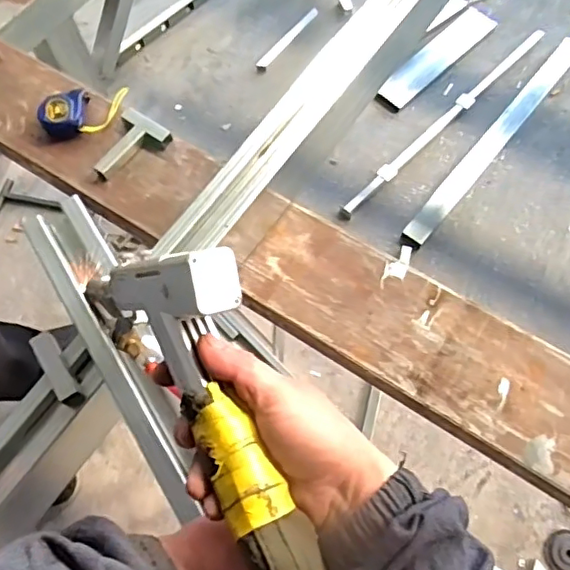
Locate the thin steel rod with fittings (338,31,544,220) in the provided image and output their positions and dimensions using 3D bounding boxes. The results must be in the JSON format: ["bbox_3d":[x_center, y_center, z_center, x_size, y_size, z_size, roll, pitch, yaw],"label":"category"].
[{"bbox_3d":[0.464,-0.477,1.670,0.882,0.024,0.041,-43,72,-14],"label":"thin steel rod with fittings"}]

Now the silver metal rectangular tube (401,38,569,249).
[{"bbox_3d":[0.596,-0.423,1.641,0.071,0.020,0.872,37,74,16],"label":"silver metal rectangular tube"}]

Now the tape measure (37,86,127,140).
[{"bbox_3d":[-0.294,-0.260,0.862,0.133,0.039,0.073,-24,68,-7],"label":"tape measure"}]

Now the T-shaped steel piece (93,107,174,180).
[{"bbox_3d":[-0.220,-0.191,0.828,0.072,0.032,0.103,27,71,13],"label":"T-shaped steel piece"}]

